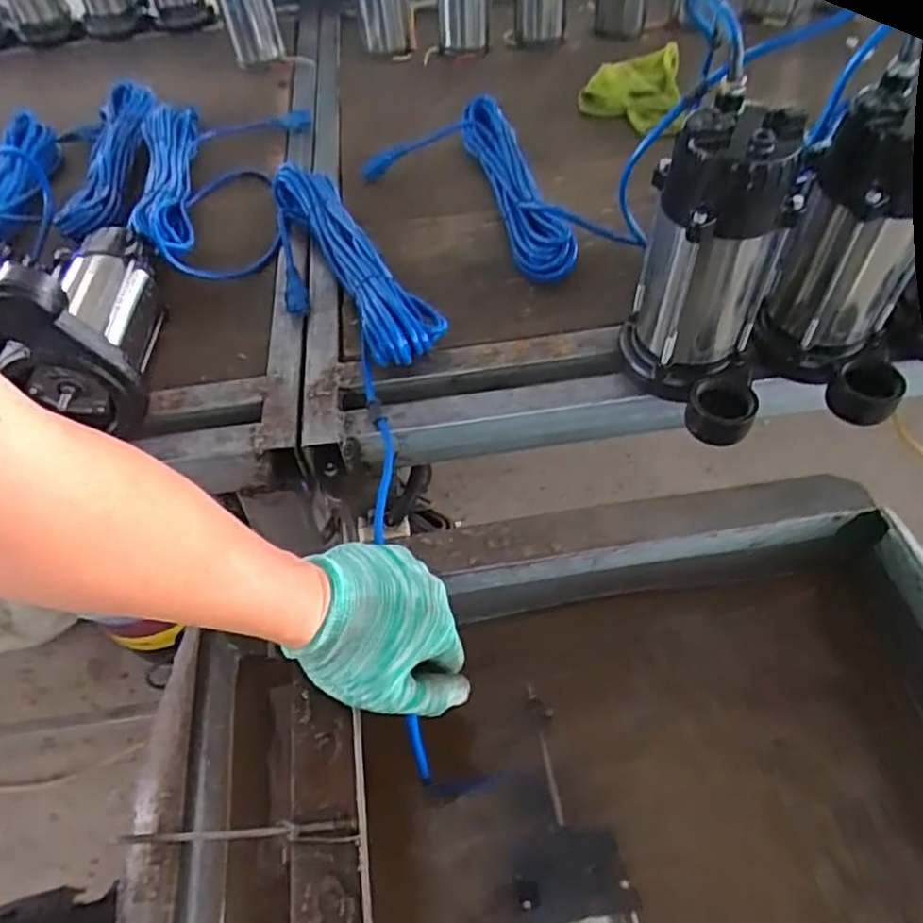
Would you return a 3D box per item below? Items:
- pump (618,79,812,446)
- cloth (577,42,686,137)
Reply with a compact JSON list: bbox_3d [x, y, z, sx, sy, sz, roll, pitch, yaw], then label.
[{"bbox_3d":[0.214,-0.142,0.558,0.101,0.242,0.154,-12,51,-6],"label":"pump"},{"bbox_3d":[0.251,-0.554,1.006,0.151,0.056,0.181,4,51,7],"label":"cloth"}]

